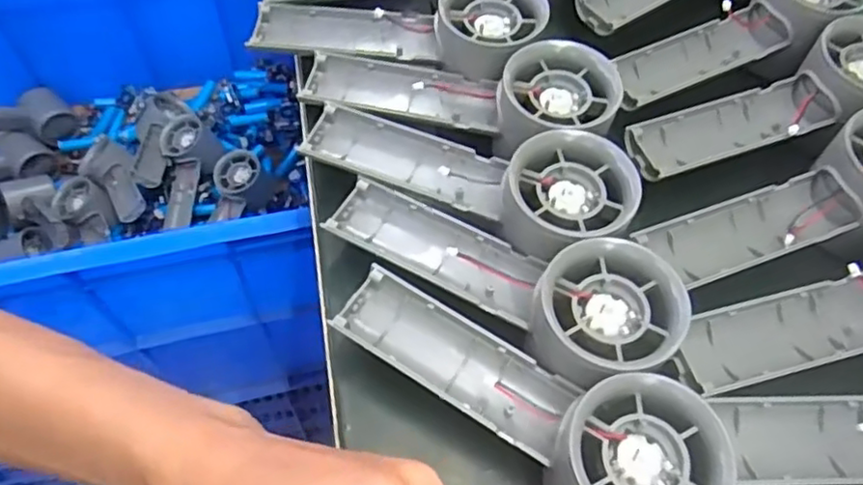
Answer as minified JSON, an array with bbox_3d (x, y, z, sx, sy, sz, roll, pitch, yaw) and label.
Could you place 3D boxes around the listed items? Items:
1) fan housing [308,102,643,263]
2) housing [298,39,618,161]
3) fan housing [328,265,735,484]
[{"bbox_3d":[0.015,-0.033,0.311,0.157,0.030,0.056,15,59,22],"label":"fan housing"},{"bbox_3d":[0.014,-0.072,0.338,0.156,0.035,0.055,7,58,18],"label":"housing"},{"bbox_3d":[0.032,0.056,0.252,0.155,0.032,0.054,29,62,14],"label":"fan housing"}]

